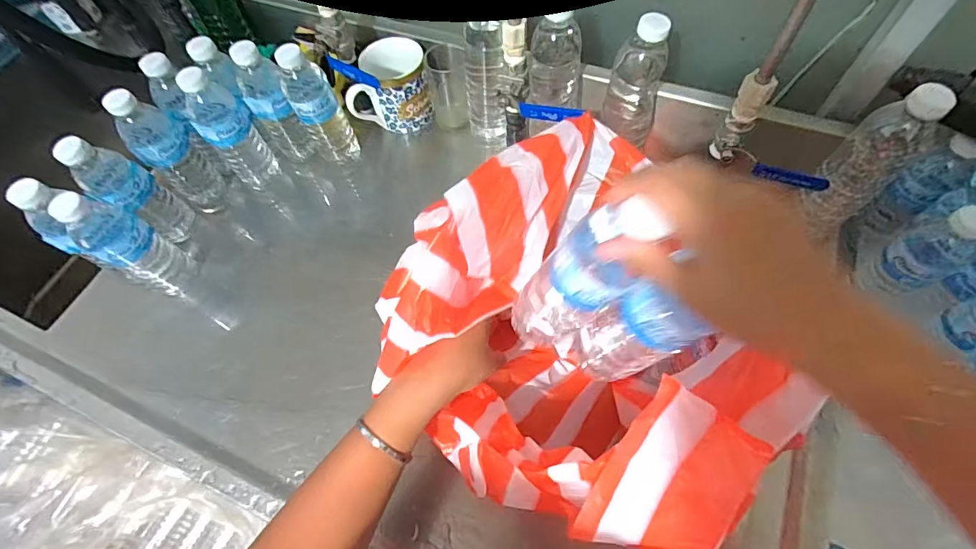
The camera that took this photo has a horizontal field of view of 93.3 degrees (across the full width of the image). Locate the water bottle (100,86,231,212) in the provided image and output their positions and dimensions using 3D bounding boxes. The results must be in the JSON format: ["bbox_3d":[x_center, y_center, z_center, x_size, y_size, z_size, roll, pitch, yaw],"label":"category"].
[{"bbox_3d":[-0.406,-0.159,0.599,0.070,0.187,0.057,-40,67,-16],"label":"water bottle"}]

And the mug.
[{"bbox_3d":[-0.142,-0.263,0.673,0.112,0.087,0.090,-9,62,-1],"label":"mug"}]

